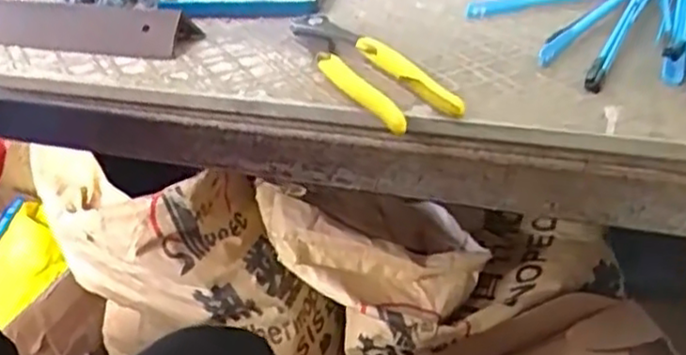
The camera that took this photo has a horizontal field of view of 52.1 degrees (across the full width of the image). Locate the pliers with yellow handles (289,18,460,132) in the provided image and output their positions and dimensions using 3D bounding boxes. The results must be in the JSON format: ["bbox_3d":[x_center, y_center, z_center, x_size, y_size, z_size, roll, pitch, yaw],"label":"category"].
[{"bbox_3d":[0.011,-0.070,0.432,0.041,0.016,0.161,-17,36,-21],"label":"pliers with yellow handles"}]

